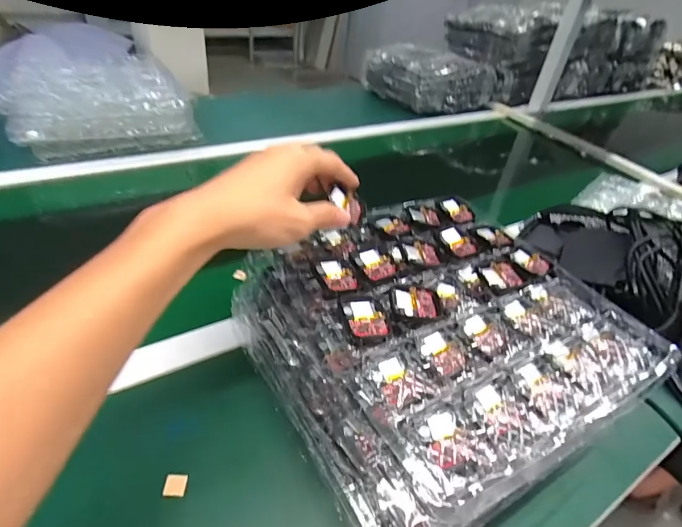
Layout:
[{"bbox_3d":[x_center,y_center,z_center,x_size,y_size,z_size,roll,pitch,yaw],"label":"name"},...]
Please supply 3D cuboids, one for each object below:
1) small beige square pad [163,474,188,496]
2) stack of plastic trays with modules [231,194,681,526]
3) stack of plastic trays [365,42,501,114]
[{"bbox_3d":[-0.129,0.172,0.328,0.016,0.004,0.017,3,38,-6],"label":"small beige square pad"},{"bbox_3d":[0.085,0.058,0.395,0.298,0.084,0.289,-17,44,-28],"label":"stack of plastic trays with modules"},{"bbox_3d":[0.271,-0.544,1.225,0.334,0.122,0.241,-22,46,-32],"label":"stack of plastic trays"}]

